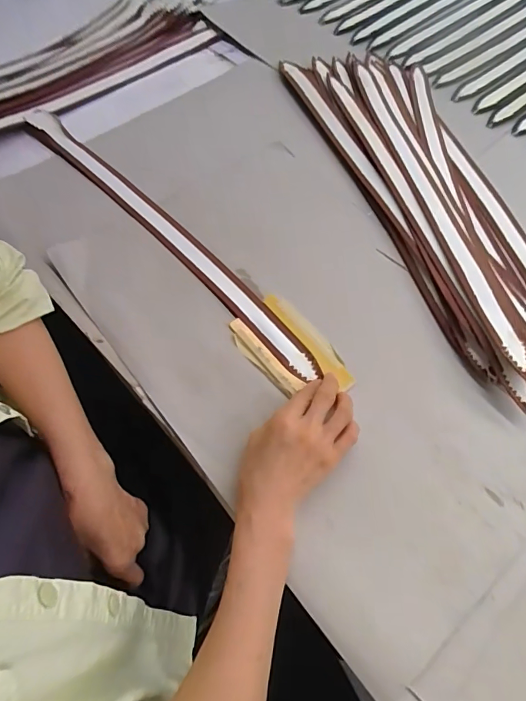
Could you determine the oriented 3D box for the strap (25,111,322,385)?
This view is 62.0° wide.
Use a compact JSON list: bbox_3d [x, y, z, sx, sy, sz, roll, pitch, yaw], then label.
[{"bbox_3d":[-0.136,-0.158,0.549,0.040,0.009,0.557,-39,69,-21],"label":"strap"}]

